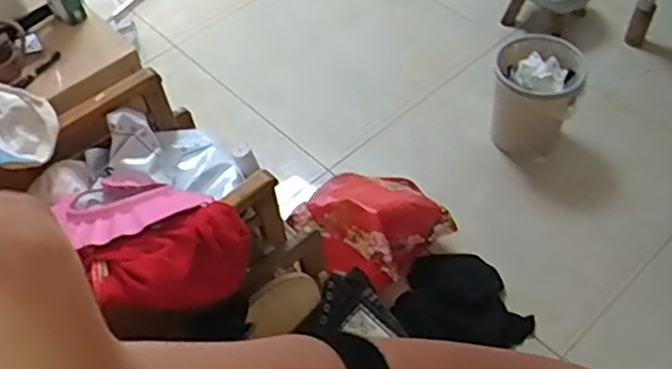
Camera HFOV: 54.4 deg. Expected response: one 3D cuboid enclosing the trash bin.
[{"bbox_3d":[0.566,-0.238,1.868,0.229,0.303,0.206,9,53,11],"label":"trash bin"}]

